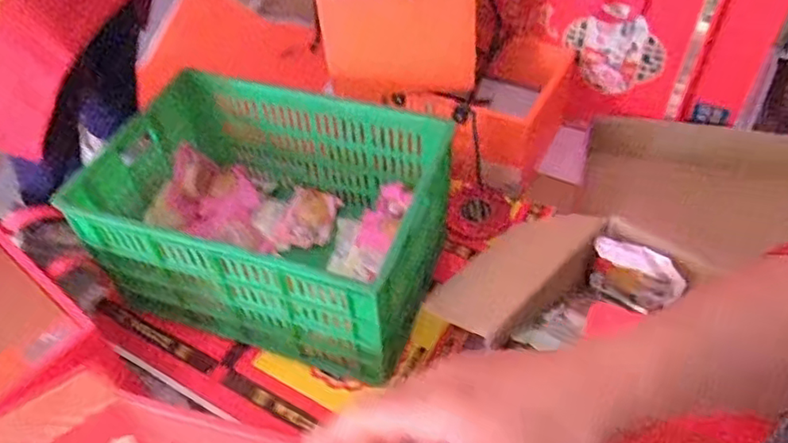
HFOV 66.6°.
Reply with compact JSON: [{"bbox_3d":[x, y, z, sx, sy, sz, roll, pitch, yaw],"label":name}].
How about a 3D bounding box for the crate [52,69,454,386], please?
[{"bbox_3d":[-0.182,-0.009,0.944,0.479,0.253,0.339,12,50,15],"label":"crate"}]

